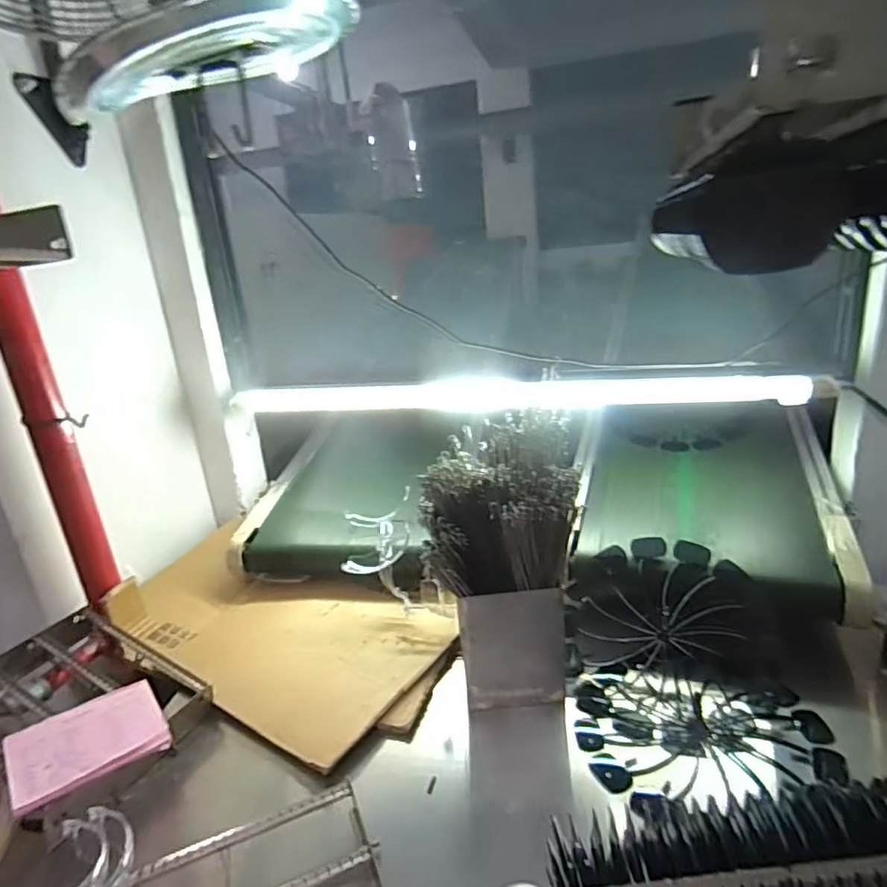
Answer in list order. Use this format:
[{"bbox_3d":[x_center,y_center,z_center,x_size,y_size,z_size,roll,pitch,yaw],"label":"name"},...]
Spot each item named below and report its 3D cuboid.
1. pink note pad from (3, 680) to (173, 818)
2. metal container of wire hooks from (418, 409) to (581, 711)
[{"bbox_3d":[-0.473,0.397,0.765,0.175,0.029,0.143,-21,25,-37],"label":"pink note pad"},{"bbox_3d":[0.081,0.178,0.823,0.211,0.390,0.138,-5,20,0],"label":"metal container of wire hooks"}]

